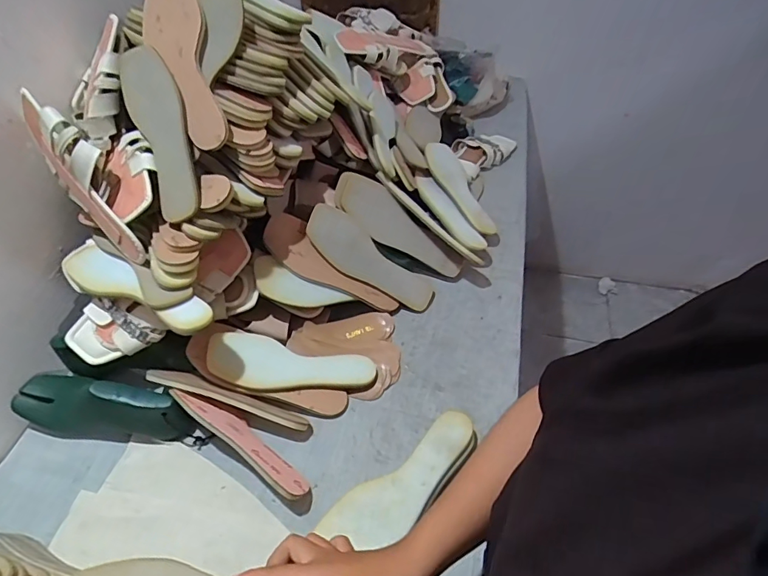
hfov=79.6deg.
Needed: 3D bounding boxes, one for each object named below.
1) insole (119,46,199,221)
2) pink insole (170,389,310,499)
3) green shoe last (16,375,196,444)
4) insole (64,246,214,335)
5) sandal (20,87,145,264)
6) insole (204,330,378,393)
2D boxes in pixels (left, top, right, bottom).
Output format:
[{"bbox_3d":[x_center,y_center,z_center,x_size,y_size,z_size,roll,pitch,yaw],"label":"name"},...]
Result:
[{"bbox_3d":[-0.289,-0.203,0.603,0.087,0.011,0.229,-23,88,25],"label":"insole"},{"bbox_3d":[-0.189,0.200,0.613,0.219,0.073,0.016,32,95,15],"label":"pink insole"},{"bbox_3d":[-0.383,0.162,0.642,0.259,0.087,0.077,5,49,10],"label":"green shoe last"},{"bbox_3d":[-0.338,0.000,0.613,0.261,0.022,0.060,22,54,20],"label":"insole"},{"bbox_3d":[-0.385,-0.140,0.600,0.058,0.242,0.076,-34,10,-23],"label":"sandal"},{"bbox_3d":[-0.135,0.115,0.678,0.243,0.024,0.079,10,48,-7],"label":"insole"}]

